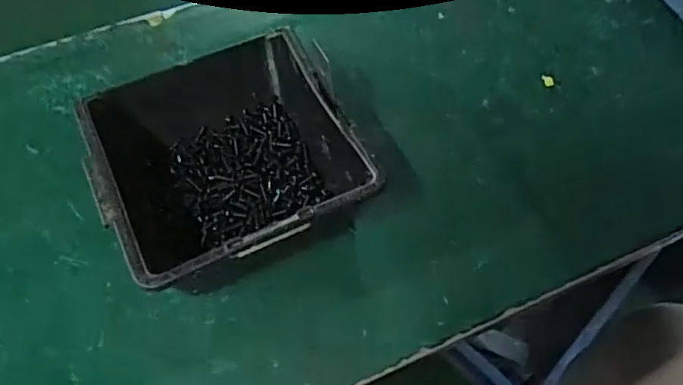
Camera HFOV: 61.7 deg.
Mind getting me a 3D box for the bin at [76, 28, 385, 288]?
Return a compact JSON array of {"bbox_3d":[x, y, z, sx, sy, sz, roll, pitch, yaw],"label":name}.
[{"bbox_3d":[-0.060,-0.018,0.300,0.120,0.065,0.136,-22,63,-13],"label":"bin"}]

